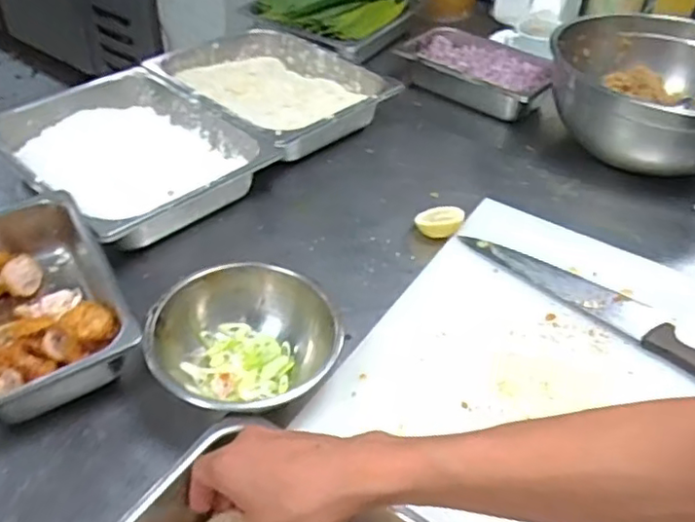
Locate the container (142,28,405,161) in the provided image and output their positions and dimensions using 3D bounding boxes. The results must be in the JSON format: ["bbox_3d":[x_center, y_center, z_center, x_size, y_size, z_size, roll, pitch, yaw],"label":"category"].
[{"bbox_3d":[-0.114,-0.272,0.988,0.343,0.068,0.268,33,49,28],"label":"container"}]

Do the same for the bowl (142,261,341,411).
[{"bbox_3d":[-0.100,0.079,0.595,0.149,0.074,0.171,31,48,27],"label":"bowl"}]

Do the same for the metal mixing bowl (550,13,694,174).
[{"bbox_3d":[0.450,-0.226,0.916,0.298,0.141,0.304,2,42,-2],"label":"metal mixing bowl"}]

